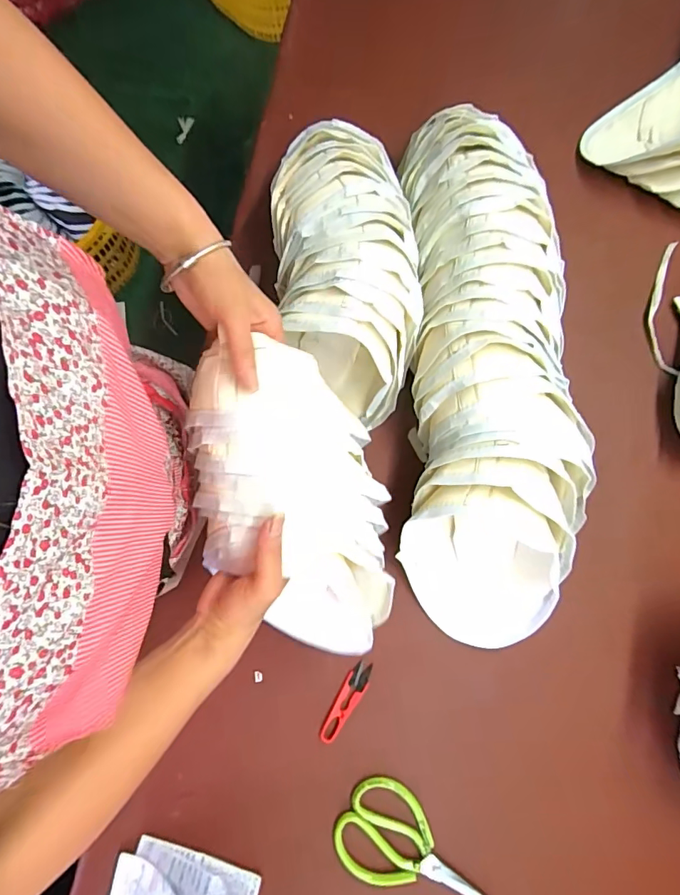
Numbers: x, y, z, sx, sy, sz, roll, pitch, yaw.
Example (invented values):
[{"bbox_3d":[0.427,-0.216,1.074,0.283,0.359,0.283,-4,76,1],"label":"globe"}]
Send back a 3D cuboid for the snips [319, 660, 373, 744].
[{"bbox_3d":[0.009,0.318,0.584,0.029,0.010,0.101,28,79,6],"label":"snips"}]

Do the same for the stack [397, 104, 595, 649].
[{"bbox_3d":[0.183,-0.112,0.585,0.196,0.158,0.695,1,77,1],"label":"stack"}]

